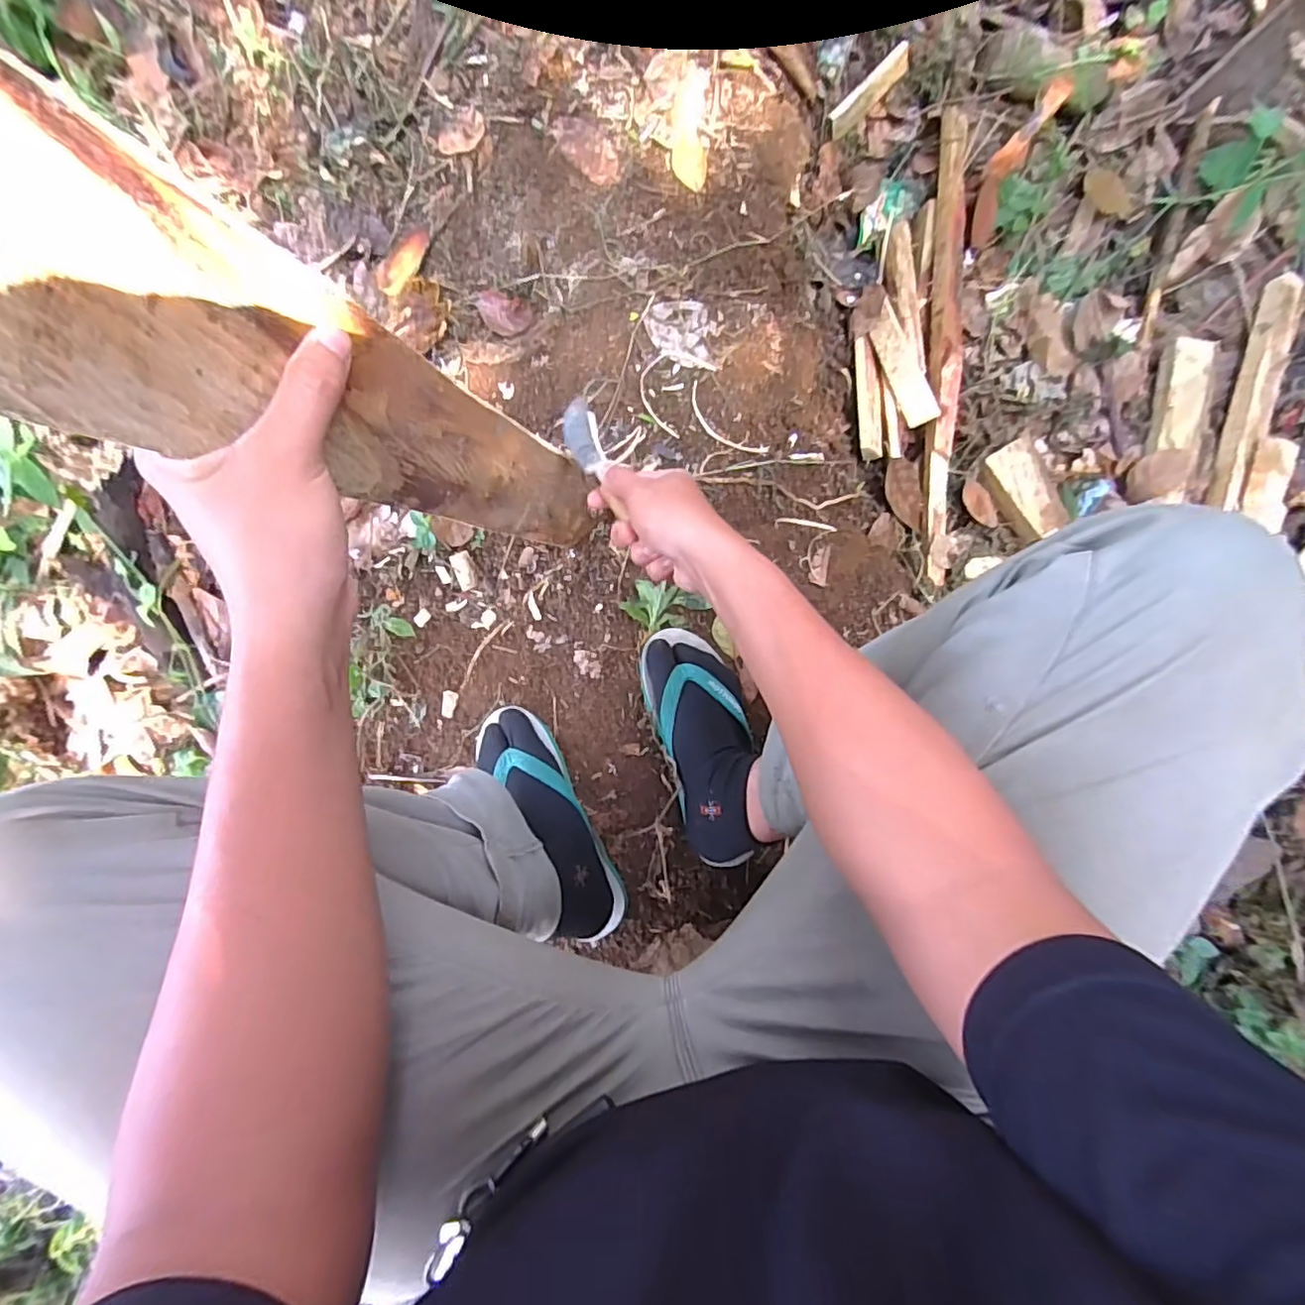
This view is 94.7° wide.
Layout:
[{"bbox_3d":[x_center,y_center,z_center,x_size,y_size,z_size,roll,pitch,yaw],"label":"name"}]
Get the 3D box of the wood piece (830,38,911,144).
[{"bbox_3d":[0.310,-0.802,0.857,0.149,0.023,0.032,-44,93,-2],"label":"wood piece"}]

